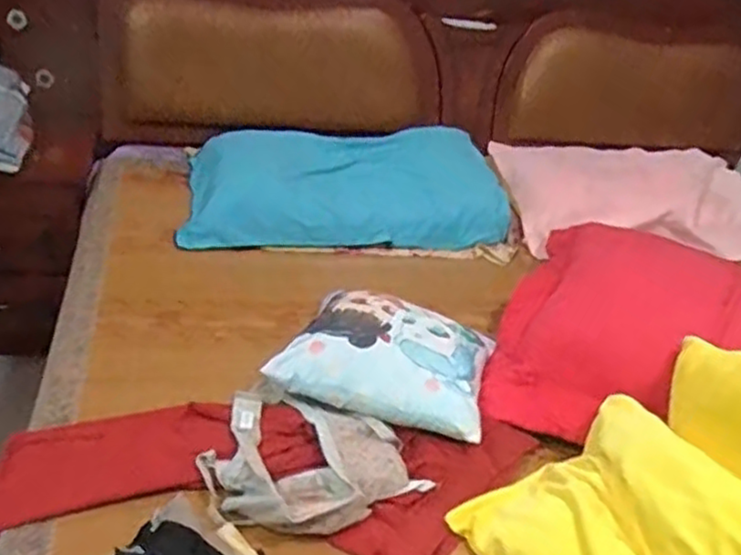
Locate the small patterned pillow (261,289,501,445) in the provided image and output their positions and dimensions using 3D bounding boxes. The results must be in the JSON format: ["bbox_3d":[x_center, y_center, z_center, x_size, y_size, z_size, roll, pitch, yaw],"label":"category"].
[{"bbox_3d":[0.034,0.106,1.058,0.297,0.069,0.252,14,31,12],"label":"small patterned pillow"}]

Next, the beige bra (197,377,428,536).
[{"bbox_3d":[-0.090,0.239,0.907,0.286,0.053,0.216,24,34,26],"label":"beige bra"}]

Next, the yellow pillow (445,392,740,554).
[{"bbox_3d":[0.290,0.292,0.781,0.241,0.187,0.332,-8,33,-25],"label":"yellow pillow"}]

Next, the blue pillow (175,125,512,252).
[{"bbox_3d":[-0.049,-0.210,1.579,0.699,0.152,0.365,0,31,-12],"label":"blue pillow"}]

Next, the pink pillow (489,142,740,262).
[{"bbox_3d":[0.629,-0.216,1.781,0.635,0.123,0.472,-2,31,-16],"label":"pink pillow"}]

